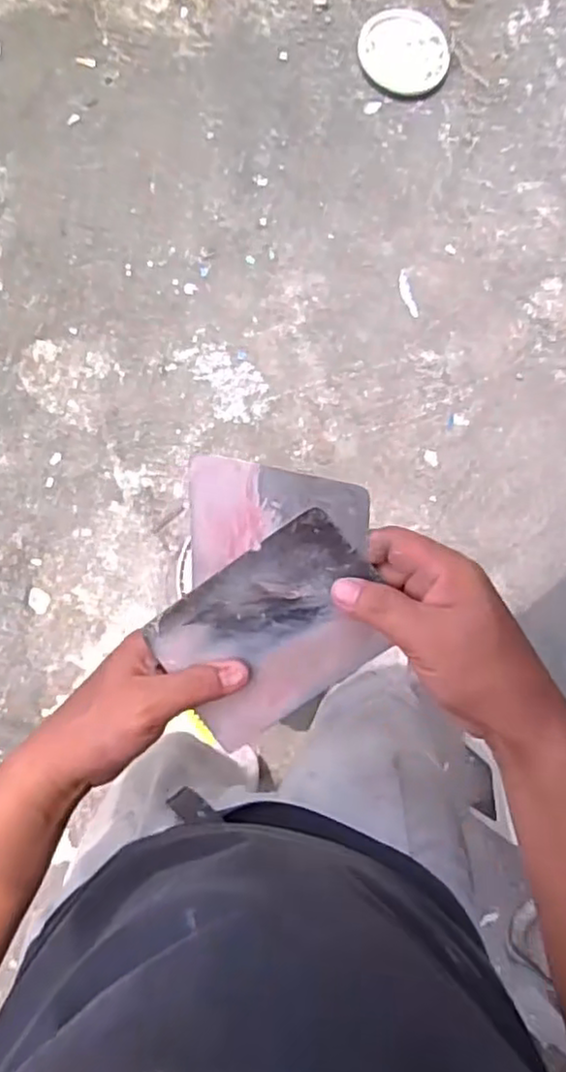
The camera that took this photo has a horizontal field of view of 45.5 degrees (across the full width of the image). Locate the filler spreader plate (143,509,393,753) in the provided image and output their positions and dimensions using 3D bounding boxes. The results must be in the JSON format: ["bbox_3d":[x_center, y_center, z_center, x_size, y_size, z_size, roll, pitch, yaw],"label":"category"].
[{"bbox_3d":[-0.005,0.056,0.393,0.129,0.006,0.096,-34,105,8],"label":"filler spreader plate"}]

